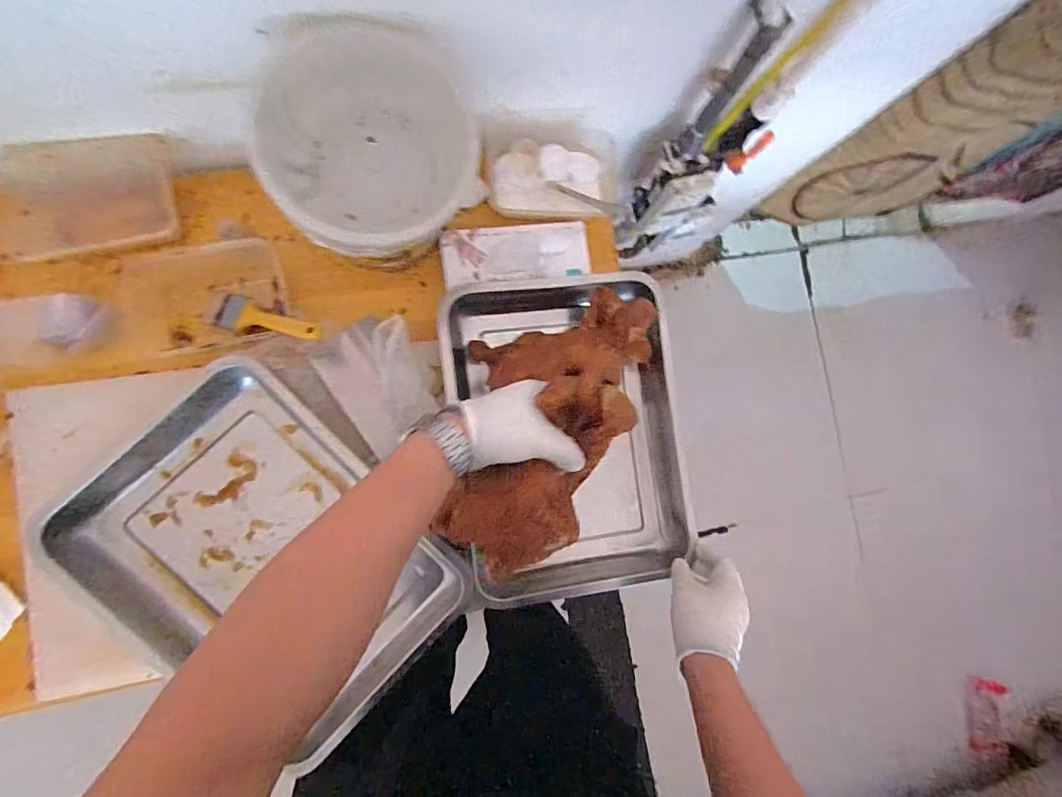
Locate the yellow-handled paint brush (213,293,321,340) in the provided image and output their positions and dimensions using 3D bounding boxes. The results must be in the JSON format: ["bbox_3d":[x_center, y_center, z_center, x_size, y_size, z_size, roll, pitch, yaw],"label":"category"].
[{"bbox_3d":[-0.299,-0.090,0.537,0.146,0.015,0.041,13,84,18],"label":"yellow-handled paint brush"}]

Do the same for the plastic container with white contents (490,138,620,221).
[{"bbox_3d":[0.026,-0.281,0.622,0.163,0.040,0.094,0,87,-8],"label":"plastic container with white contents"}]

